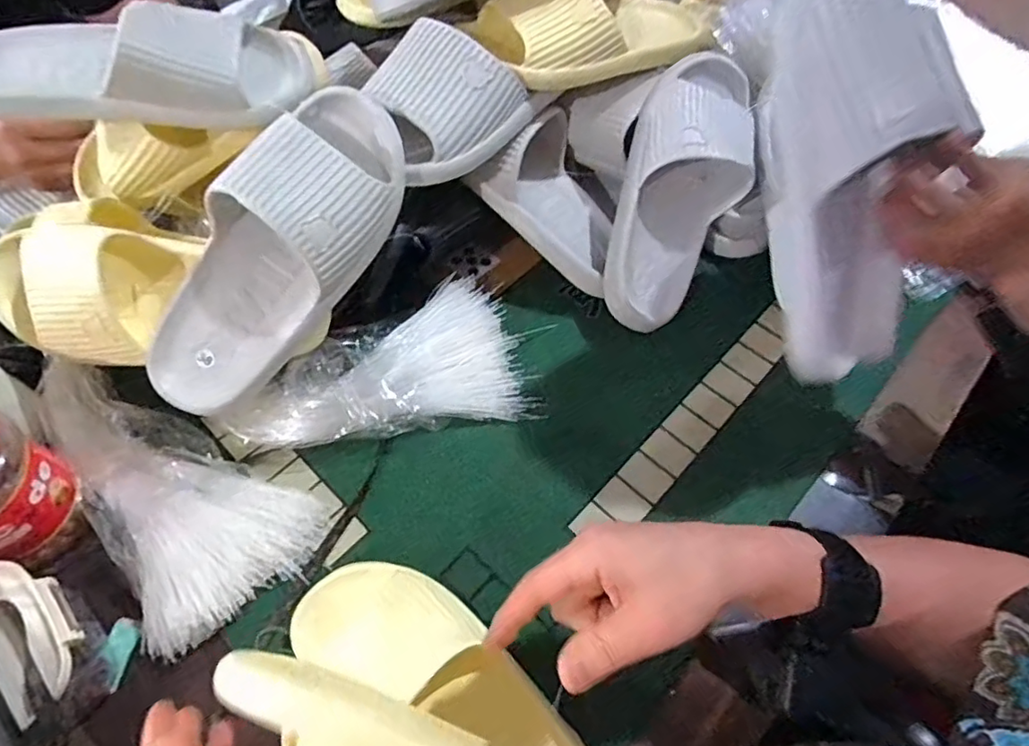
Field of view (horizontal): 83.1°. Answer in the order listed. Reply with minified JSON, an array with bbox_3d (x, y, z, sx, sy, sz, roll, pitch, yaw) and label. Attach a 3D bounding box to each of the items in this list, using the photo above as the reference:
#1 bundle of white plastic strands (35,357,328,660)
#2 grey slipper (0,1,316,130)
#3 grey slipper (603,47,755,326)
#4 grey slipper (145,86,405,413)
[{"bbox_3d":[-0.270,0.070,0.460,0.132,0.049,0.262,-34,65,-20],"label":"bundle of white plastic strands"},{"bbox_3d":[-0.296,-0.245,0.445,0.261,0.066,0.115,6,58,2],"label":"grey slipper"},{"bbox_3d":[0.154,-0.170,0.538,0.112,0.063,0.265,19,92,10],"label":"grey slipper"},{"bbox_3d":[-0.170,-0.087,0.427,0.104,0.085,0.261,33,87,-9],"label":"grey slipper"}]

